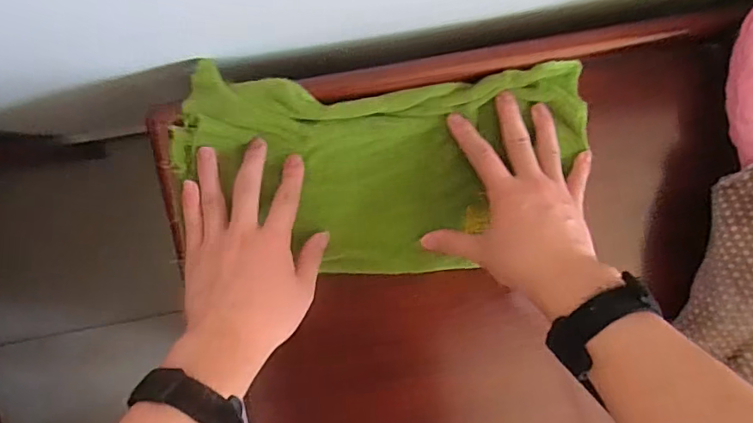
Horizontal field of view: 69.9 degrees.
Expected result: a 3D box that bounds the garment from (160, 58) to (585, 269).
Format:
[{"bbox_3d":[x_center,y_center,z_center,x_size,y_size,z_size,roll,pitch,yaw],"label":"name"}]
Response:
[{"bbox_3d":[0.011,-0.032,0.431,0.321,0.026,0.164,-1,95,-6],"label":"garment"}]

